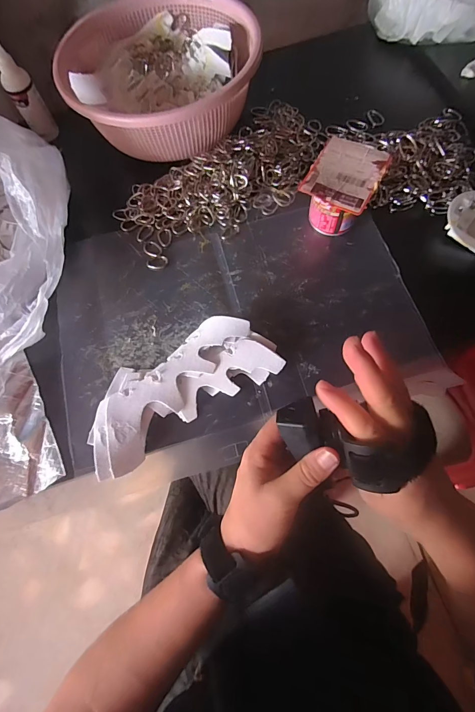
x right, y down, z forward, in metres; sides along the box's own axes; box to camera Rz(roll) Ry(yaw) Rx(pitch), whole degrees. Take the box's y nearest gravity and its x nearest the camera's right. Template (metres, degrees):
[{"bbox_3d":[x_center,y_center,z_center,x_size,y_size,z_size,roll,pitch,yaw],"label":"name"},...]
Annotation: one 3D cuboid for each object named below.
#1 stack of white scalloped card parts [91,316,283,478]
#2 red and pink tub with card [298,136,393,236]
[{"bbox_3d":[-0.070,0.034,0.402,0.229,0.032,0.098,-32,72,-7],"label":"stack of white scalloped card parts"},{"bbox_3d":[0.132,-0.207,0.446,0.081,0.076,0.098,29,75,13],"label":"red and pink tub with card"}]

